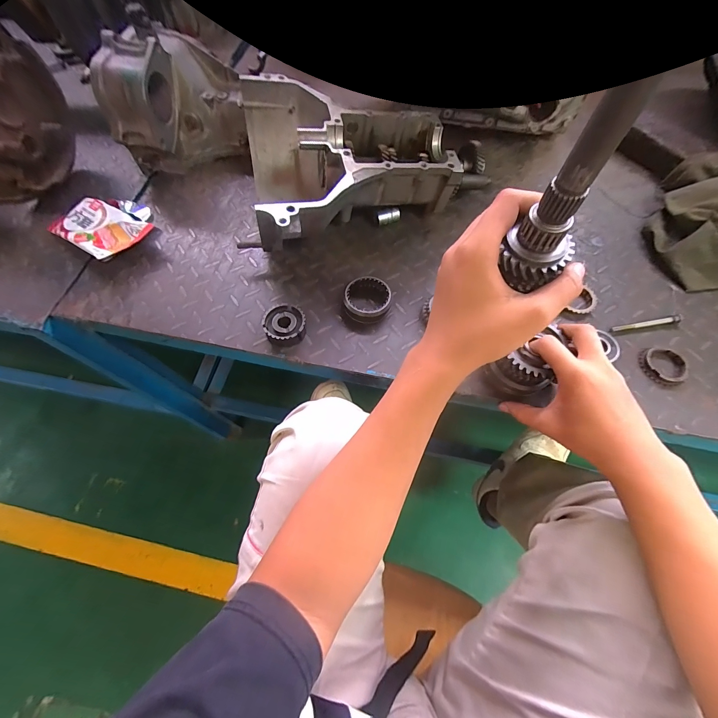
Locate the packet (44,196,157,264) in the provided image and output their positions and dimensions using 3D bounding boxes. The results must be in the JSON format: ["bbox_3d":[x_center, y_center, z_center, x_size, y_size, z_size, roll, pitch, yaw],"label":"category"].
[{"bbox_3d":[-0.396,-0.212,0.504,0.149,0.030,0.116,28,67,15],"label":"packet"}]

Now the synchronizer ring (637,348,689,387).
[{"bbox_3d":[0.394,0.009,0.413,0.057,0.007,0.053,-1,63,1],"label":"synchronizer ring"}]

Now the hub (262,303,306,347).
[{"bbox_3d":[-0.099,-0.047,0.428,0.054,0.022,0.055,-1,63,1],"label":"hub"}]

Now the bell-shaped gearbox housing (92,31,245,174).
[{"bbox_3d":[-0.308,-0.431,0.543,0.205,0.149,0.146,-16,66,-9],"label":"bell-shaped gearbox housing"}]

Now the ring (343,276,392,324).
[{"bbox_3d":[0.013,-0.085,0.448,0.063,0.016,0.064,-1,63,1],"label":"ring"}]

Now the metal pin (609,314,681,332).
[{"bbox_3d":[0.395,-0.048,0.439,0.097,0.010,0.010,-8,63,-3],"label":"metal pin"}]

